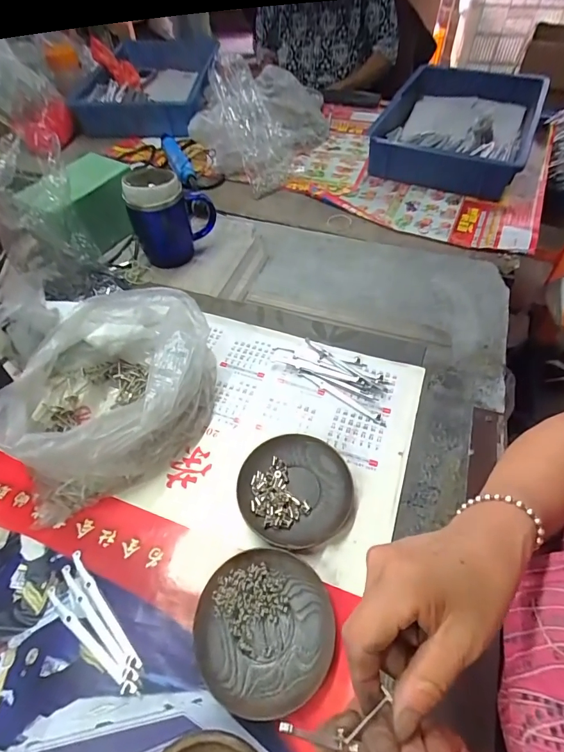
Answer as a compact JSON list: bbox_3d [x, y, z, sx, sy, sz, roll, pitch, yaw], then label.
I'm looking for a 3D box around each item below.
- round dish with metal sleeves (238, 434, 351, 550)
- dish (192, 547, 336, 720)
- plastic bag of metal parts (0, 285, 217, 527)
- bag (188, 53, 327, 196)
[{"bbox_3d":[0.013,0.117,0.403,0.115,0.015,0.113,-1,53,1],"label":"round dish with metal sleeves"},{"bbox_3d":[-0.015,0.215,0.332,0.114,0.013,0.115,-1,53,1],"label":"dish"},{"bbox_3d":[-0.180,0.014,0.433,0.215,0.104,0.201,-16,54,-10],"label":"plastic bag of metal parts"},{"bbox_3d":[-0.045,-0.550,0.800,0.213,0.165,0.333,21,57,17],"label":"bag"}]

